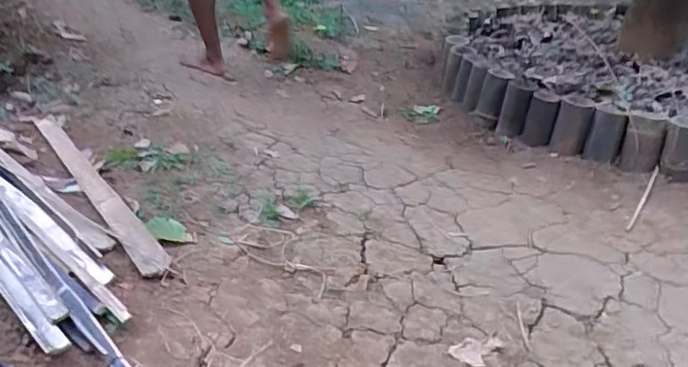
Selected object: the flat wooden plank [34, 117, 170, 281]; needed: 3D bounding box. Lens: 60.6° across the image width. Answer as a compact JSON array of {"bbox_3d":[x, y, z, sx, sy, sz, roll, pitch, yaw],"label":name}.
[{"bbox_3d":[-0.608,-0.018,1.404,0.061,0.024,0.901,-17,35,-32],"label":"flat wooden plank"}]

